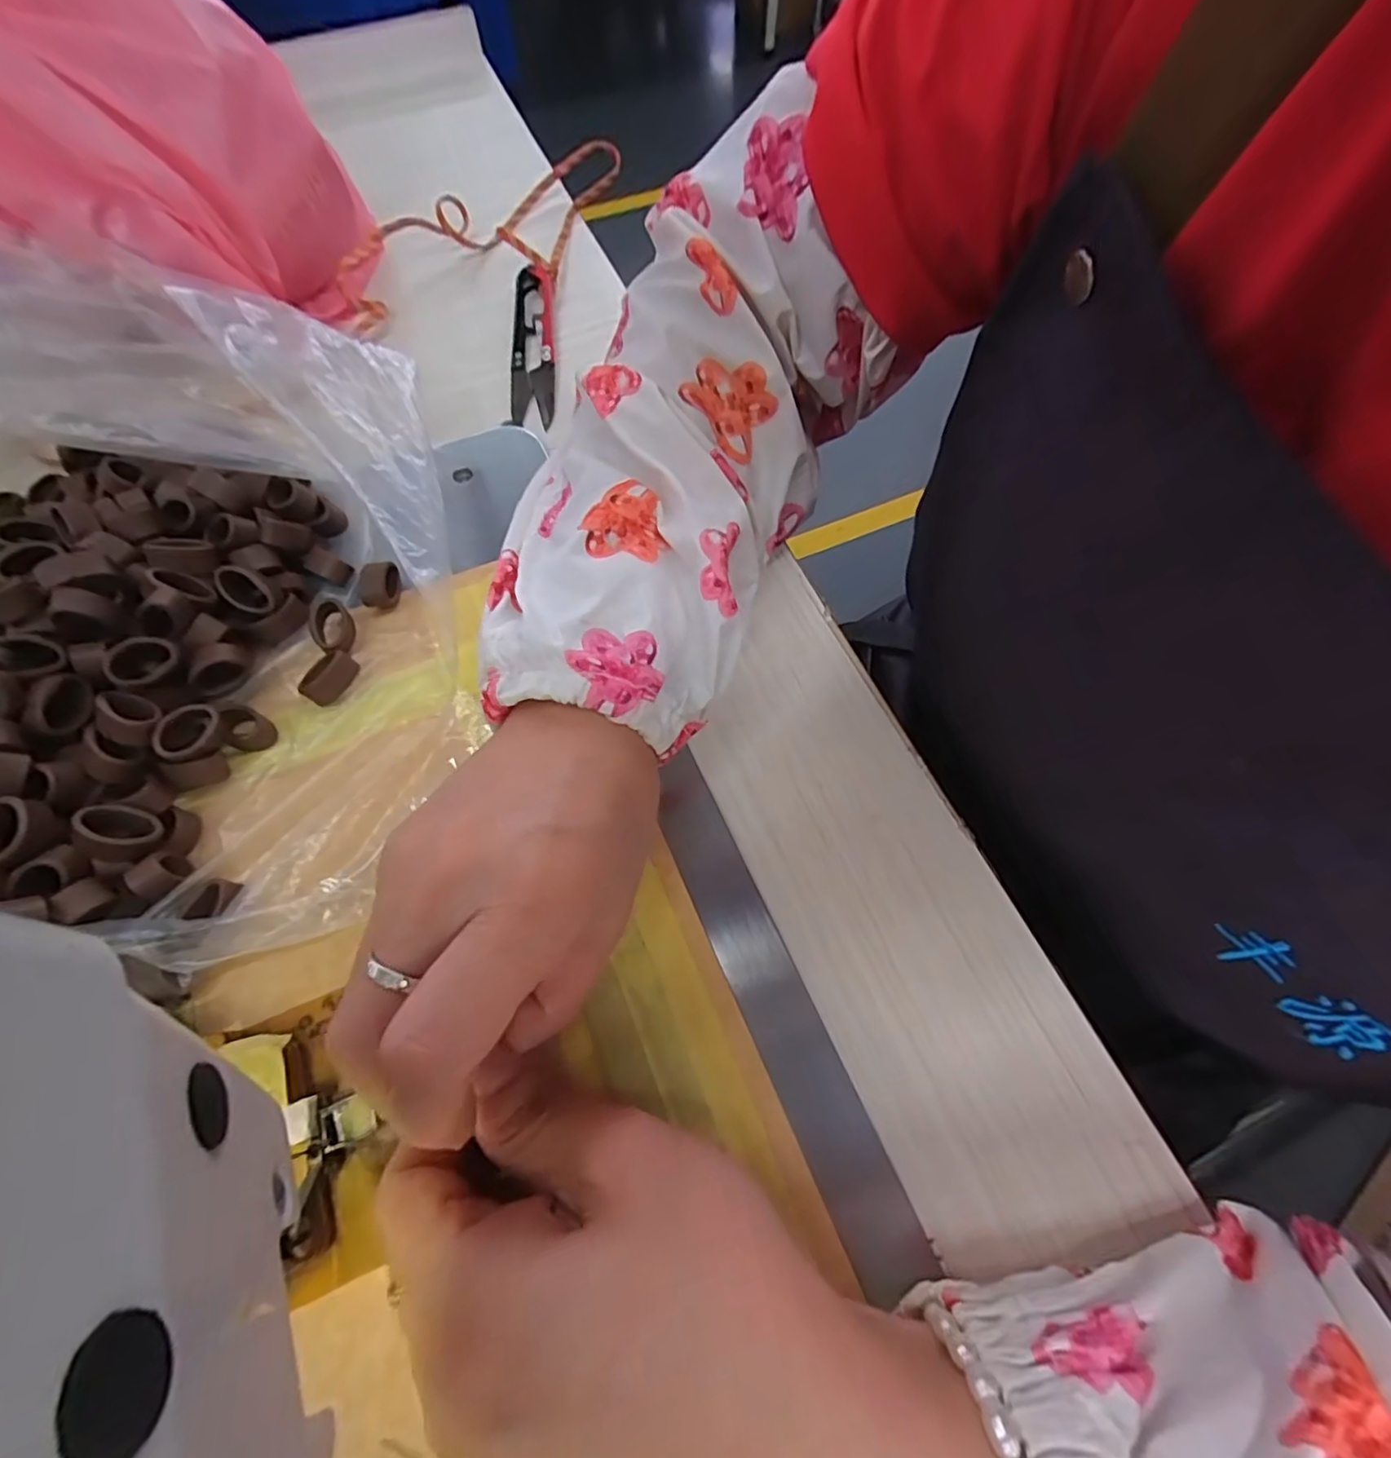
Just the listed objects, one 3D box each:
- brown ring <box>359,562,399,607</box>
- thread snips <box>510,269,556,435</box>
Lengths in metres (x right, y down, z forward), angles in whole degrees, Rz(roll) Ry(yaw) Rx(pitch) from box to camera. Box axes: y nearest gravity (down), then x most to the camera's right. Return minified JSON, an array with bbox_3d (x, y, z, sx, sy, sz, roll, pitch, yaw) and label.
[{"bbox_3d":[-0.127,-0.057,0.245,0.013,0.010,0.016,-5,65,-2],"label":"brown ring"},{"bbox_3d":[-0.084,-0.200,0.312,0.022,0.012,0.101,-5,65,-3],"label":"thread snips"}]

